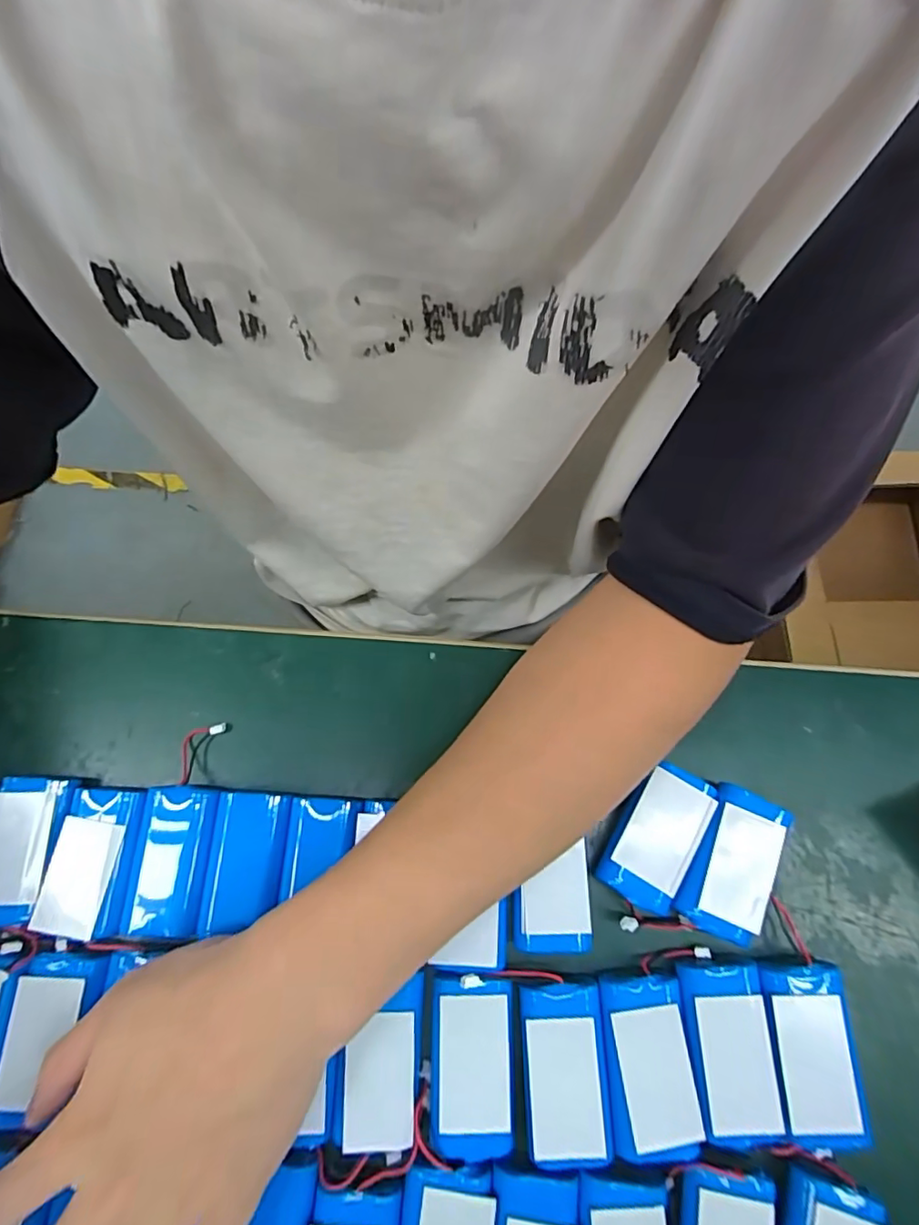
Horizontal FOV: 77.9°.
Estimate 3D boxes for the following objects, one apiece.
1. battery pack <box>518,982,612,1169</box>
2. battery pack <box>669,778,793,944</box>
[{"bbox_3d":[0.046,0.202,0.250,0.035,0.011,0.068,-2,75,0],"label":"battery pack"},{"bbox_3d":[0.132,0.121,0.275,0.036,0.016,0.066,28,78,8],"label":"battery pack"}]

